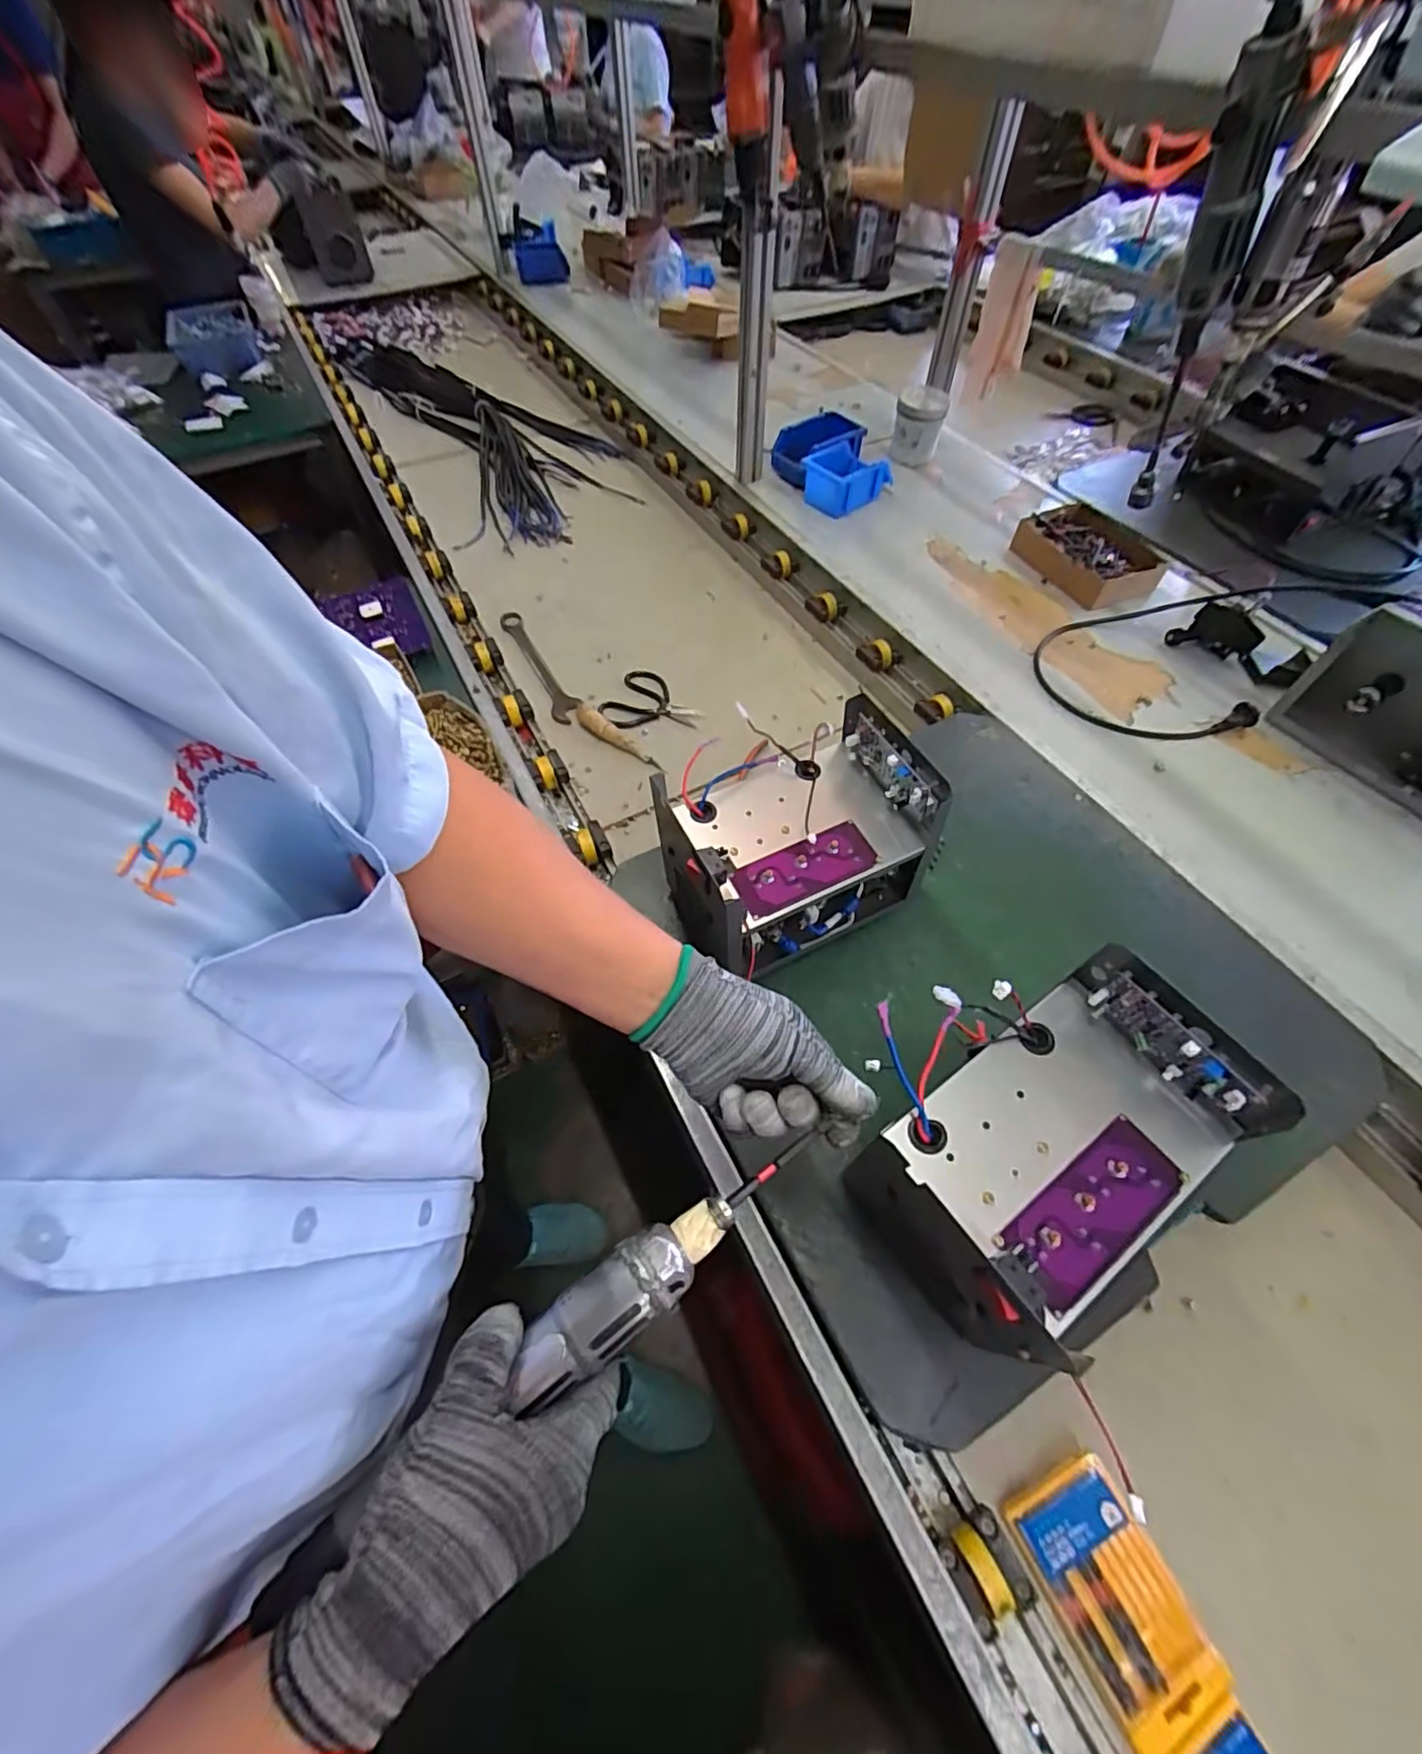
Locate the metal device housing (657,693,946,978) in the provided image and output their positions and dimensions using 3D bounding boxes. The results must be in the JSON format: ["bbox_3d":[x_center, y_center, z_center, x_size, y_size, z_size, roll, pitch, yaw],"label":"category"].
[{"bbox_3d":[0.081,-0.023,0.640,0.239,0.196,0.153,-25,60,-16],"label":"metal device housing"}]

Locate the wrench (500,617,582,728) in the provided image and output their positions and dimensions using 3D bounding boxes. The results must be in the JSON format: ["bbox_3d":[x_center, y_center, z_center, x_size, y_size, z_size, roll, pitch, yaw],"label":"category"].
[{"bbox_3d":[-0.283,-0.352,1.052,0.046,0.019,0.290,-25,61,-13],"label":"wrench"}]

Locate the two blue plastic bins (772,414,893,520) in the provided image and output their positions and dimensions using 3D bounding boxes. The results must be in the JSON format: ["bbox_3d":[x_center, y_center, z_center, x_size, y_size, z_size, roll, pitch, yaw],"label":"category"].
[{"bbox_3d":[0.229,-0.783,1.202,0.167,0.084,0.221,-22,59,-14],"label":"two blue plastic bins"}]

